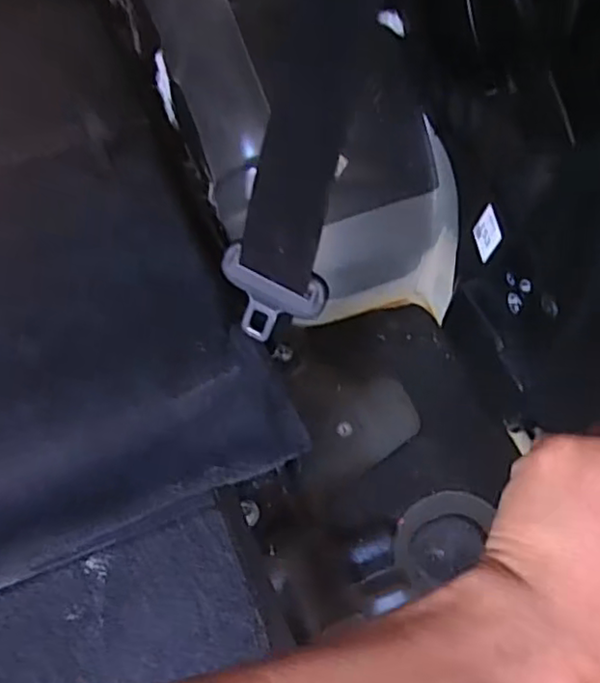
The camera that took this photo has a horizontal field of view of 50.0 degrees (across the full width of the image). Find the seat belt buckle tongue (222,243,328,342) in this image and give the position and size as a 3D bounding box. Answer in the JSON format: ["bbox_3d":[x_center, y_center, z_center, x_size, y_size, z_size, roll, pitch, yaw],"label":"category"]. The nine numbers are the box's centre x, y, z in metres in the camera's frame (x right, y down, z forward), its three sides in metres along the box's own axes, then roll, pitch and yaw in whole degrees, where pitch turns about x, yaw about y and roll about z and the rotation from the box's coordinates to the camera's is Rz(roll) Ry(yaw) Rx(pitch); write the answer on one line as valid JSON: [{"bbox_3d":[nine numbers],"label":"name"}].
[{"bbox_3d":[-0.019,-0.027,0.439,0.070,0.061,0.024,20,60,9],"label":"seat belt buckle tongue"}]

